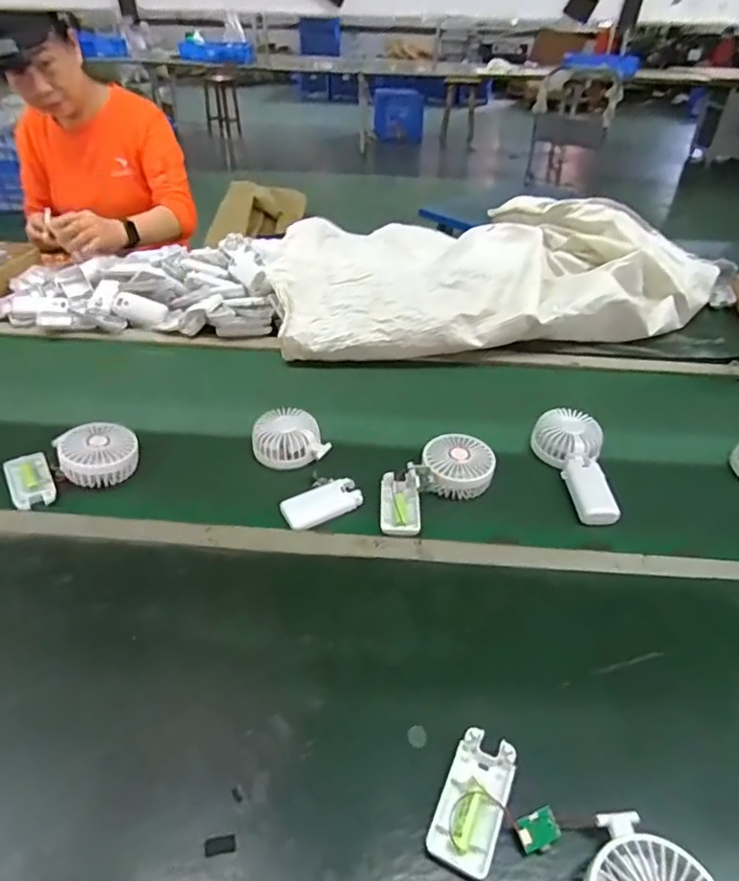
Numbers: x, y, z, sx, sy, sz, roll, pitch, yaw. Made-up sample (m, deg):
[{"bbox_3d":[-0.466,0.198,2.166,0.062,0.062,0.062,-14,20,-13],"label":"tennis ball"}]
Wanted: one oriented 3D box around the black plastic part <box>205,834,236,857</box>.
[{"bbox_3d":[-0.109,0.296,0.412,0.022,0.004,0.011,-5,42,-11],"label":"black plastic part"}]

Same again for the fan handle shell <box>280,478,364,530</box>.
[{"bbox_3d":[-0.055,0.074,0.666,0.092,0.008,0.050,-16,45,-21],"label":"fan handle shell"}]

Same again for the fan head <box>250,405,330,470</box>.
[{"bbox_3d":[-0.104,-0.001,0.738,0.093,0.041,0.080,-13,44,-19],"label":"fan head"}]

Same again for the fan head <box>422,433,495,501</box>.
[{"bbox_3d":[0.110,0.033,0.713,0.090,0.047,0.072,-8,42,-13],"label":"fan head"}]

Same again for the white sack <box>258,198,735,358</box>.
[{"bbox_3d":[0.249,-0.328,1.057,0.843,0.155,0.371,-1,41,-6],"label":"white sack"}]

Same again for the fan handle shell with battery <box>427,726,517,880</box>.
[{"bbox_3d":[0.081,0.278,0.436,0.045,0.028,0.096,20,44,18],"label":"fan handle shell with battery"}]

